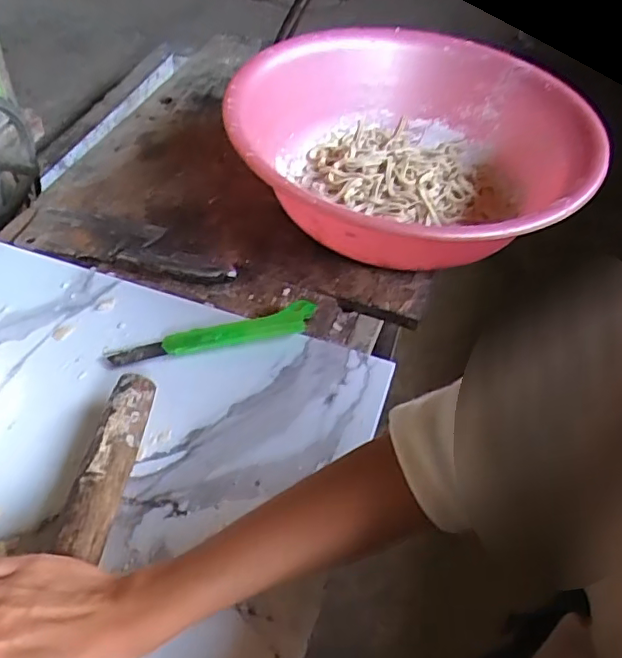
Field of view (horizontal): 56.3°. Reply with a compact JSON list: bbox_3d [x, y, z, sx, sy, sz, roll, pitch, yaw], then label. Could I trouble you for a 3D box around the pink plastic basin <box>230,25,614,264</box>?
[{"bbox_3d":[0.112,-0.212,0.687,0.389,0.120,0.410,3,47,-4],"label":"pink plastic basin"}]

